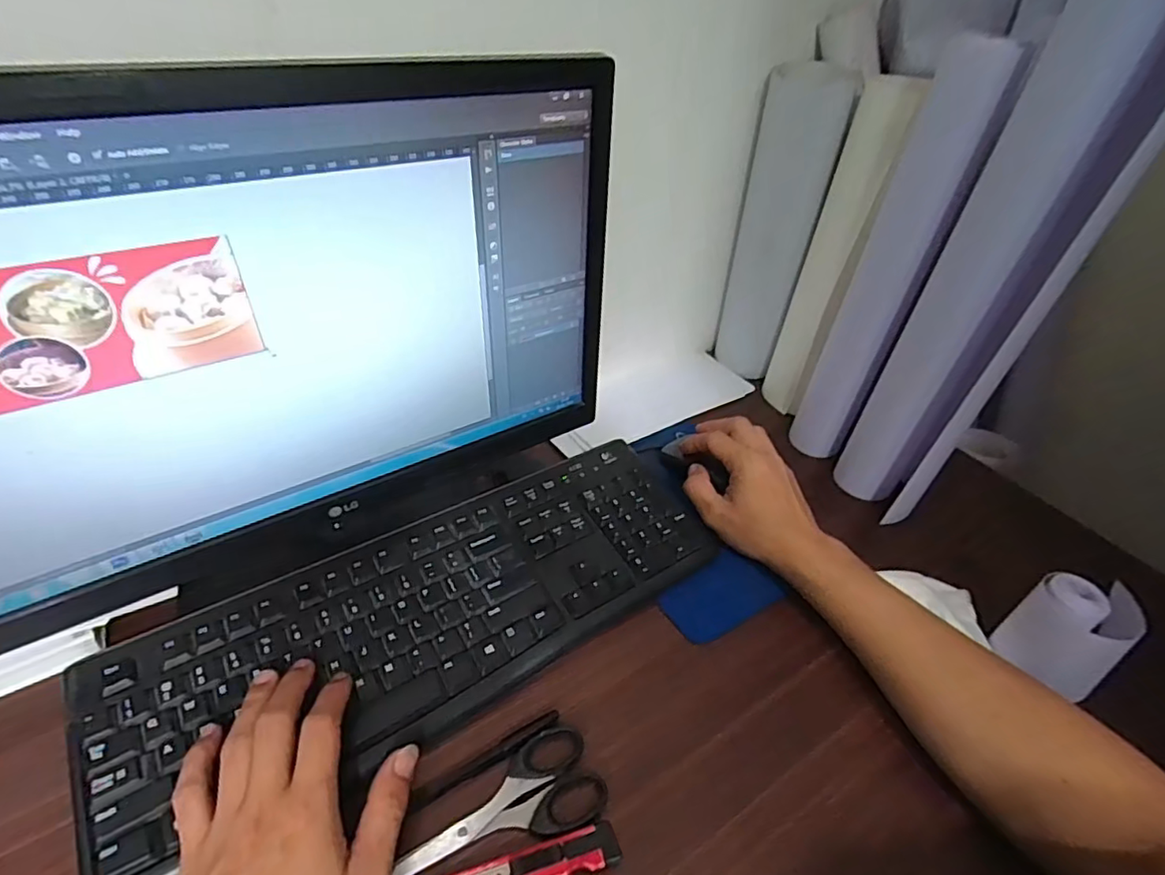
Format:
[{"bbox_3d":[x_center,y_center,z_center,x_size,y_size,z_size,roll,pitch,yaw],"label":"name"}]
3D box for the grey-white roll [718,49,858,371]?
[{"bbox_3d":[0.197,-0.207,0.617,0.080,0.316,0.051,15,42,10],"label":"grey-white roll"}]

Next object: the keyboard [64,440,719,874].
[{"bbox_3d":[-0.101,0.122,0.425,0.436,0.026,0.156,-19,47,-26],"label":"keyboard"}]

